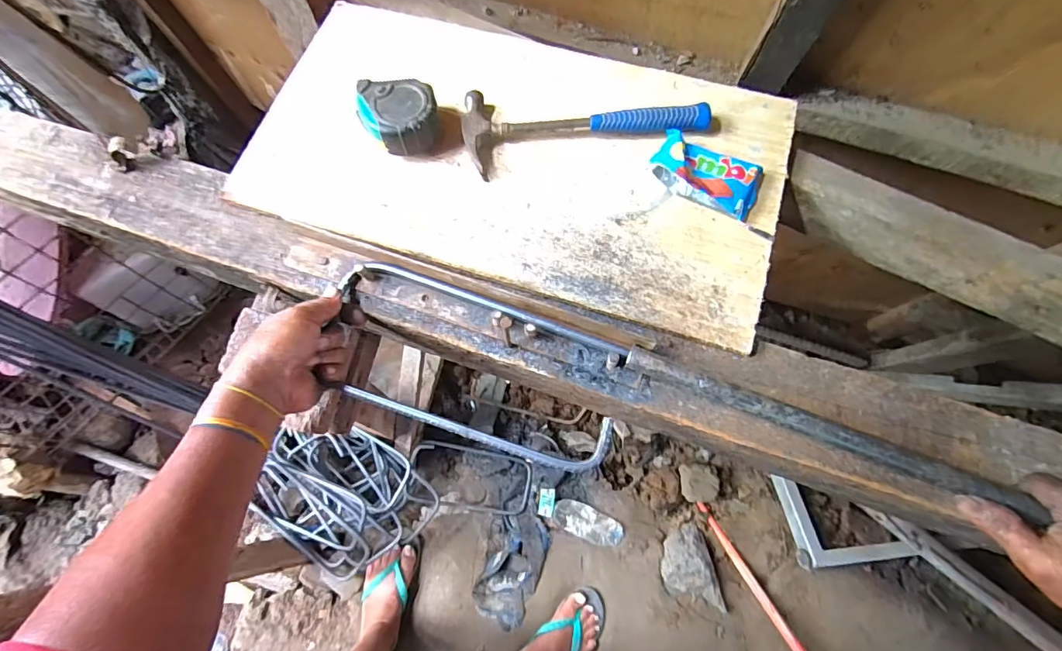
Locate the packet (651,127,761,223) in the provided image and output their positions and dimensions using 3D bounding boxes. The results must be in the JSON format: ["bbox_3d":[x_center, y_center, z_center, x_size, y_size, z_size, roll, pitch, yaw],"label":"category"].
[{"bbox_3d":[0.185,-0.160,0.484,0.109,0.027,0.070,36,77,11],"label":"packet"}]

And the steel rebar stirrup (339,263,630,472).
[{"bbox_3d":[-0.062,0.034,0.442,0.293,0.023,0.131,19,74,7],"label":"steel rebar stirrup"}]

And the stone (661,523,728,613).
[{"bbox_3d":[0.360,0.559,1.074,0.121,0.058,0.180,-10,73,-2],"label":"stone"}]

